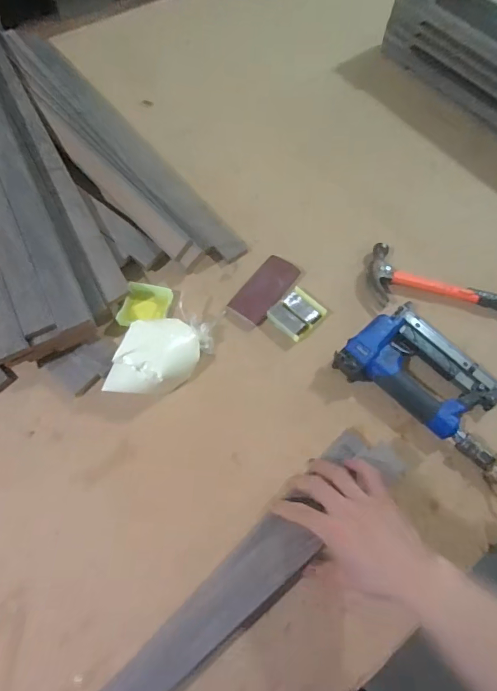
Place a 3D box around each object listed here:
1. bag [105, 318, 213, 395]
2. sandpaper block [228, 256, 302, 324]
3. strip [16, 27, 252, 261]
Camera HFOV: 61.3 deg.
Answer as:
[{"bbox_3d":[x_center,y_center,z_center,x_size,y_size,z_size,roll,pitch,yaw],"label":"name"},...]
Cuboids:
[{"bbox_3d":[-0.121,0.012,0.561,0.092,0.054,0.150,36,68,15],"label":"bag"},{"bbox_3d":[0.026,-0.084,0.637,0.059,0.020,0.114,33,68,14],"label":"sandpaper block"},{"bbox_3d":[-0.242,-0.392,0.766,0.062,0.029,0.697,-35,70,-17],"label":"strip"}]

